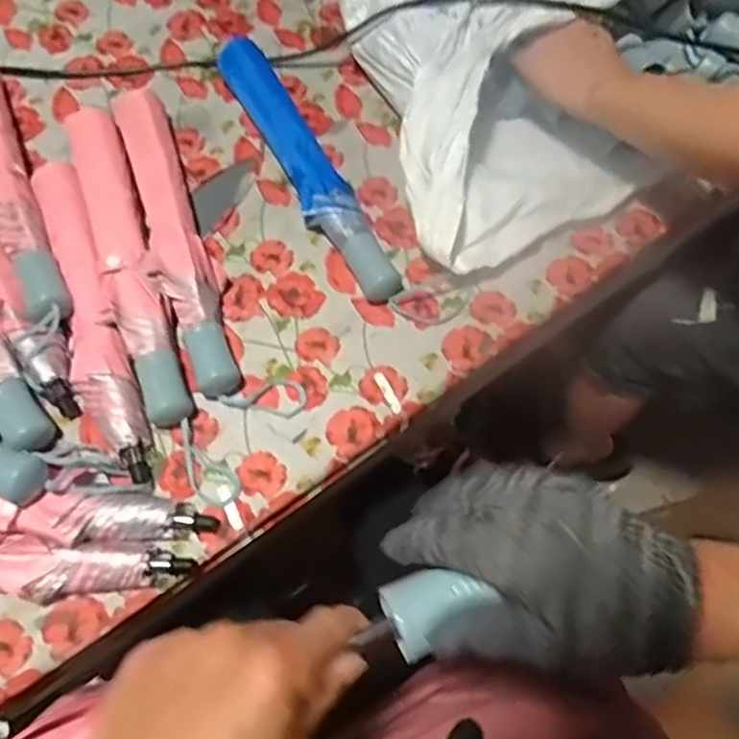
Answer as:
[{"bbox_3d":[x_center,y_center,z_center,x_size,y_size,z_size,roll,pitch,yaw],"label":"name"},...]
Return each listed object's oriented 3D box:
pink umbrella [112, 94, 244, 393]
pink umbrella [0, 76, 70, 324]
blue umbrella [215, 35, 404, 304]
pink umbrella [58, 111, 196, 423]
[{"bbox_3d":[-0.188,-0.132,0.616,0.056,0.046,0.339,-20,69,-8],"label":"pink umbrella"},{"bbox_3d":[-0.351,-0.183,0.621,0.045,0.055,0.339,-25,70,-10],"label":"pink umbrella"},{"bbox_3d":[-0.066,-0.208,0.653,0.054,0.042,0.341,-26,70,-10],"label":"blue umbrella"},{"bbox_3d":[-0.229,-0.105,0.605,0.049,0.045,0.337,-18,69,-7],"label":"pink umbrella"}]

